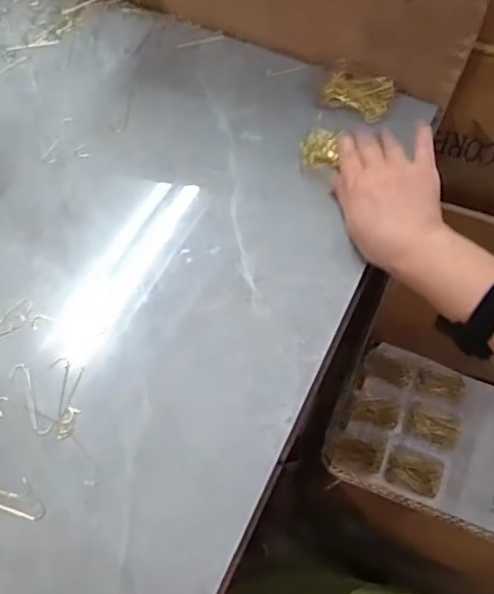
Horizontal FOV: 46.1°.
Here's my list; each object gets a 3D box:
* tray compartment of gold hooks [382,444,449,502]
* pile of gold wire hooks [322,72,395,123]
[{"bbox_3d":[0.240,0.249,0.831,0.084,0.021,0.064,17,62,9],"label":"tray compartment of gold hooks"},{"bbox_3d":[0.117,-0.214,0.608,0.067,0.018,0.054,27,65,11],"label":"pile of gold wire hooks"}]

